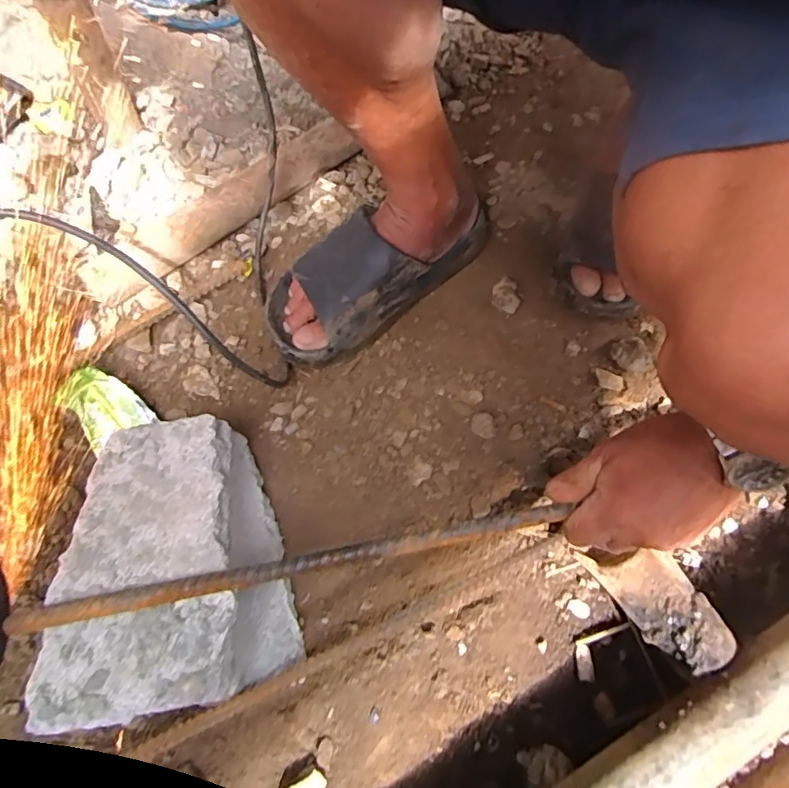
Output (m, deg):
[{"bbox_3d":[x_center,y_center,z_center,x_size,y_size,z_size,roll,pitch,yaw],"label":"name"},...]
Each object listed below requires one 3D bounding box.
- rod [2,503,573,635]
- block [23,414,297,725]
[{"bbox_3d":[-0.062,0.111,0.343,0.350,0.008,0.013,-10,68,-4],"label":"rod"},{"bbox_3d":[-0.165,0.126,0.401,0.139,0.114,0.190,-15,66,-5],"label":"block"}]

